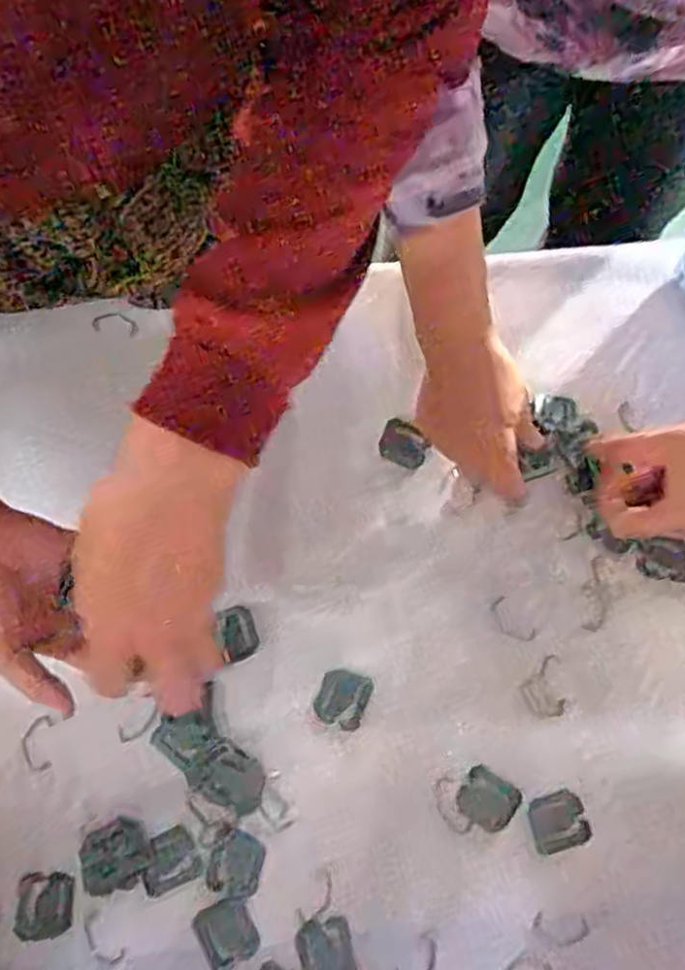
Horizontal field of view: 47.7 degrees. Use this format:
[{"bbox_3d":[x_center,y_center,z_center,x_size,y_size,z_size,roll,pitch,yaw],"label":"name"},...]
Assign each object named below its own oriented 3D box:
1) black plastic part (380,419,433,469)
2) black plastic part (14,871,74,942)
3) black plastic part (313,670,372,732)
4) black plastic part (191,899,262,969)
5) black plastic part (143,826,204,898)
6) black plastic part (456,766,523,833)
[{"bbox_3d":[0.048,-0.031,0.599,0.037,0.004,0.033,25,89,5],"label":"black plastic part"},{"bbox_3d":[-0.194,0.275,0.504,0.034,0.005,0.039,1,71,-2],"label":"black plastic part"},{"bbox_3d":[-0.001,0.153,0.555,0.035,0.004,0.039,20,72,5],"label":"black plastic part"},{"bbox_3d":[-0.076,0.291,0.501,0.035,0.004,0.038,-26,74,-11],"label":"black plastic part"},{"bbox_3d":[-0.116,0.249,0.513,0.039,0.004,0.035,-24,74,-10],"label":"black plastic part"},{"bbox_3d":[0.100,0.218,0.534,0.038,0.004,0.035,32,73,8],"label":"black plastic part"}]

